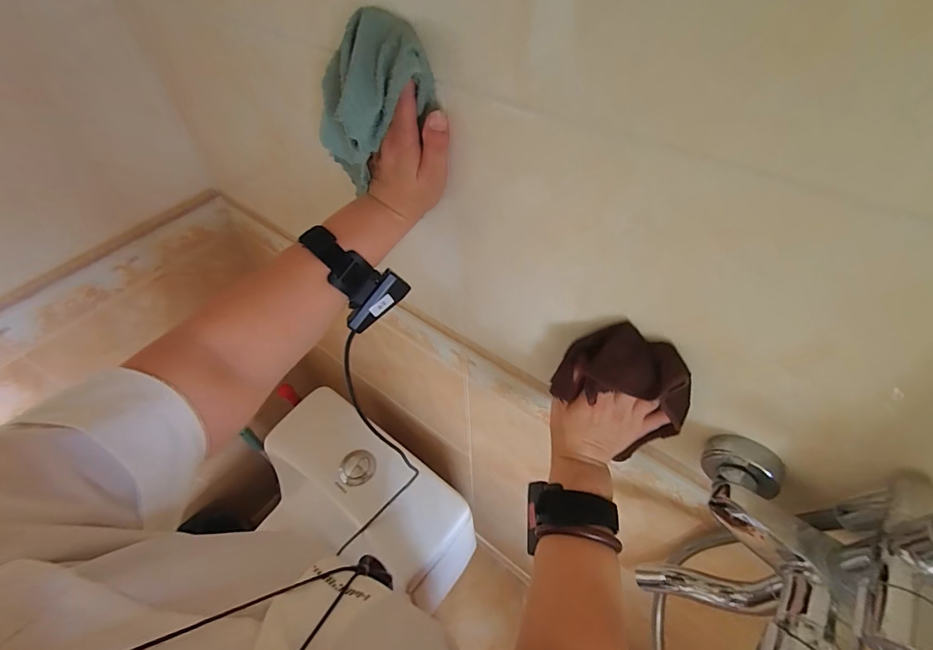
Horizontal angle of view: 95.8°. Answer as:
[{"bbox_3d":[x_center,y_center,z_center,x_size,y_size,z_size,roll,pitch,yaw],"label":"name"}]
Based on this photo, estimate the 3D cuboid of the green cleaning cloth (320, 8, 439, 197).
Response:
[{"bbox_3d":[-0.071,-0.163,0.332,0.090,0.122,0.049,-13,52,-7],"label":"green cleaning cloth"}]

